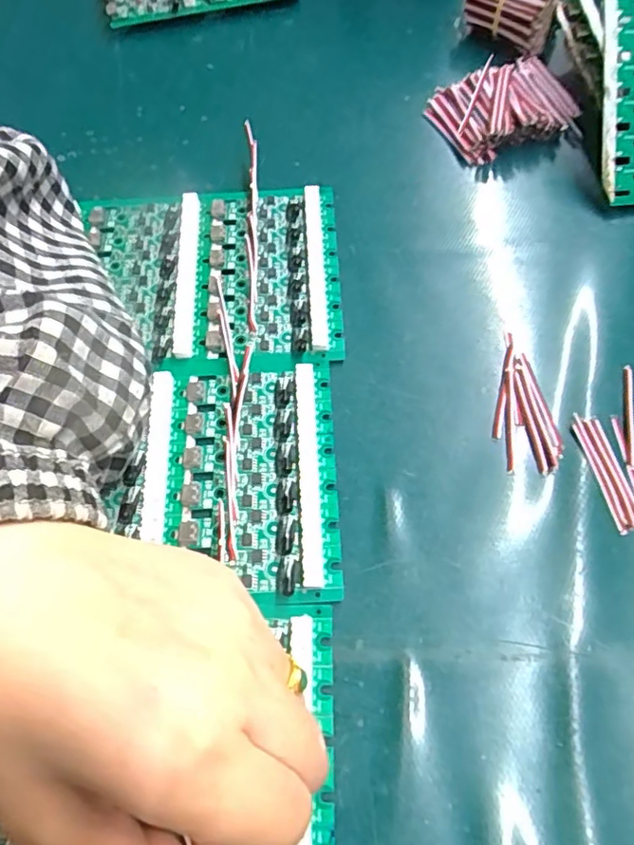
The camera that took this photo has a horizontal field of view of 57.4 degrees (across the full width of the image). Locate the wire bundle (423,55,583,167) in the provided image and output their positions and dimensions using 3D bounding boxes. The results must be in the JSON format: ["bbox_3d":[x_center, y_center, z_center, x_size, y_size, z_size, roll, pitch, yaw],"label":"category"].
[{"bbox_3d":[0.103,-0.173,0.317,0.071,0.024,0.053,-17,65,-6],"label":"wire bundle"}]

